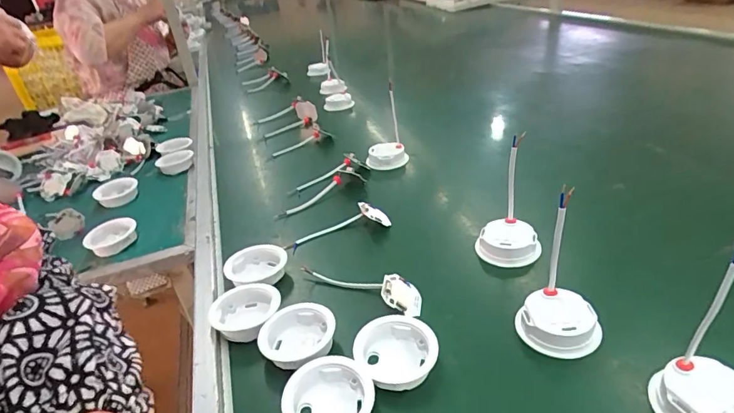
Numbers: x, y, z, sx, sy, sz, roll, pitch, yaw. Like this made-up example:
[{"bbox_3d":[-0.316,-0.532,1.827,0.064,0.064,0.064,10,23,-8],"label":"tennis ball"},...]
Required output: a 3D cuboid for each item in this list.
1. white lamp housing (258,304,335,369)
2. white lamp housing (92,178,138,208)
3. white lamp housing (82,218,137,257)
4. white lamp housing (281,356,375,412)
[{"bbox_3d":[-0.065,0.124,0.436,0.070,0.032,0.069,-5,33,3],"label":"white lamp housing"},{"bbox_3d":[-0.452,-0.027,0.826,0.072,0.025,0.069,-22,35,-22],"label":"white lamp housing"},{"bbox_3d":[-0.379,0.044,0.678,0.061,0.024,0.067,-5,33,3],"label":"white lamp housing"},{"bbox_3d":[-0.032,0.159,0.373,0.065,0.029,0.065,-5,33,3],"label":"white lamp housing"}]

